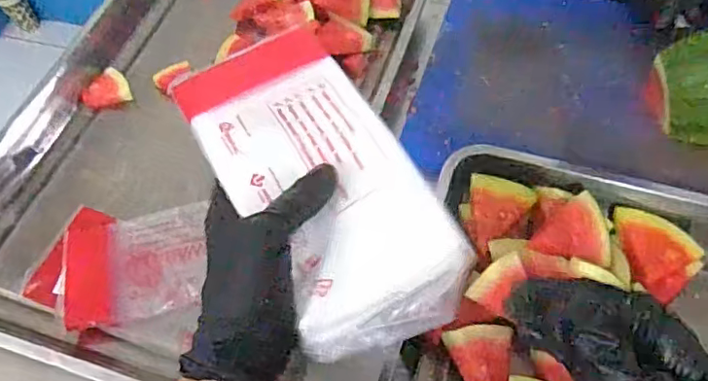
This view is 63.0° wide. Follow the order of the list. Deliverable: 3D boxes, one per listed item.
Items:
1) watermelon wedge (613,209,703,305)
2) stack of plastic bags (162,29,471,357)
[{"bbox_3d":[0.291,0.065,0.551,0.076,0.035,0.082,-1,59,3],"label":"watermelon wedge"},{"bbox_3d":[-0.023,-0.010,0.355,0.102,0.027,0.224,-30,68,-14],"label":"stack of plastic bags"}]

